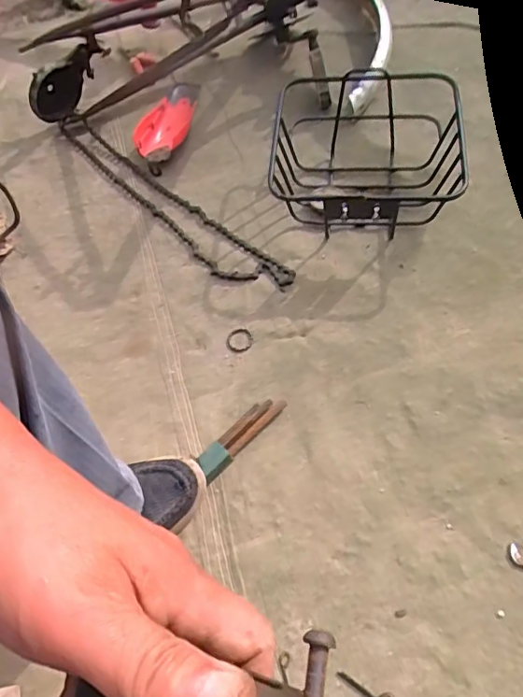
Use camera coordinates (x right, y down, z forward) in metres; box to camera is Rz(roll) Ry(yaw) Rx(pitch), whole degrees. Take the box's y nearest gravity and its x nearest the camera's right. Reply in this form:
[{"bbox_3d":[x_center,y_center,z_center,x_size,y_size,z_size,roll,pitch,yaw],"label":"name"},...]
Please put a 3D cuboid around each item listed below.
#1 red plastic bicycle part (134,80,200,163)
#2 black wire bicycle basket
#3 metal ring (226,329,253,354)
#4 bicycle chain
[{"bbox_3d":[-0.155,-0.396,0.915,0.058,0.061,0.170,21,65,15],"label":"red plastic bicycle part"},{"bbox_3d":[0.149,-0.281,0.776,0.258,0.153,0.232,-1,63,6],"label":"black wire bicycle basket"},{"bbox_3d":[-0.031,-0.011,0.747,0.038,0.006,0.035,-2,63,5],"label":"metal ring"},{"bbox_3d":[-0.164,-0.233,0.859,0.533,0.022,0.073,38,81,17],"label":"bicycle chain"}]

